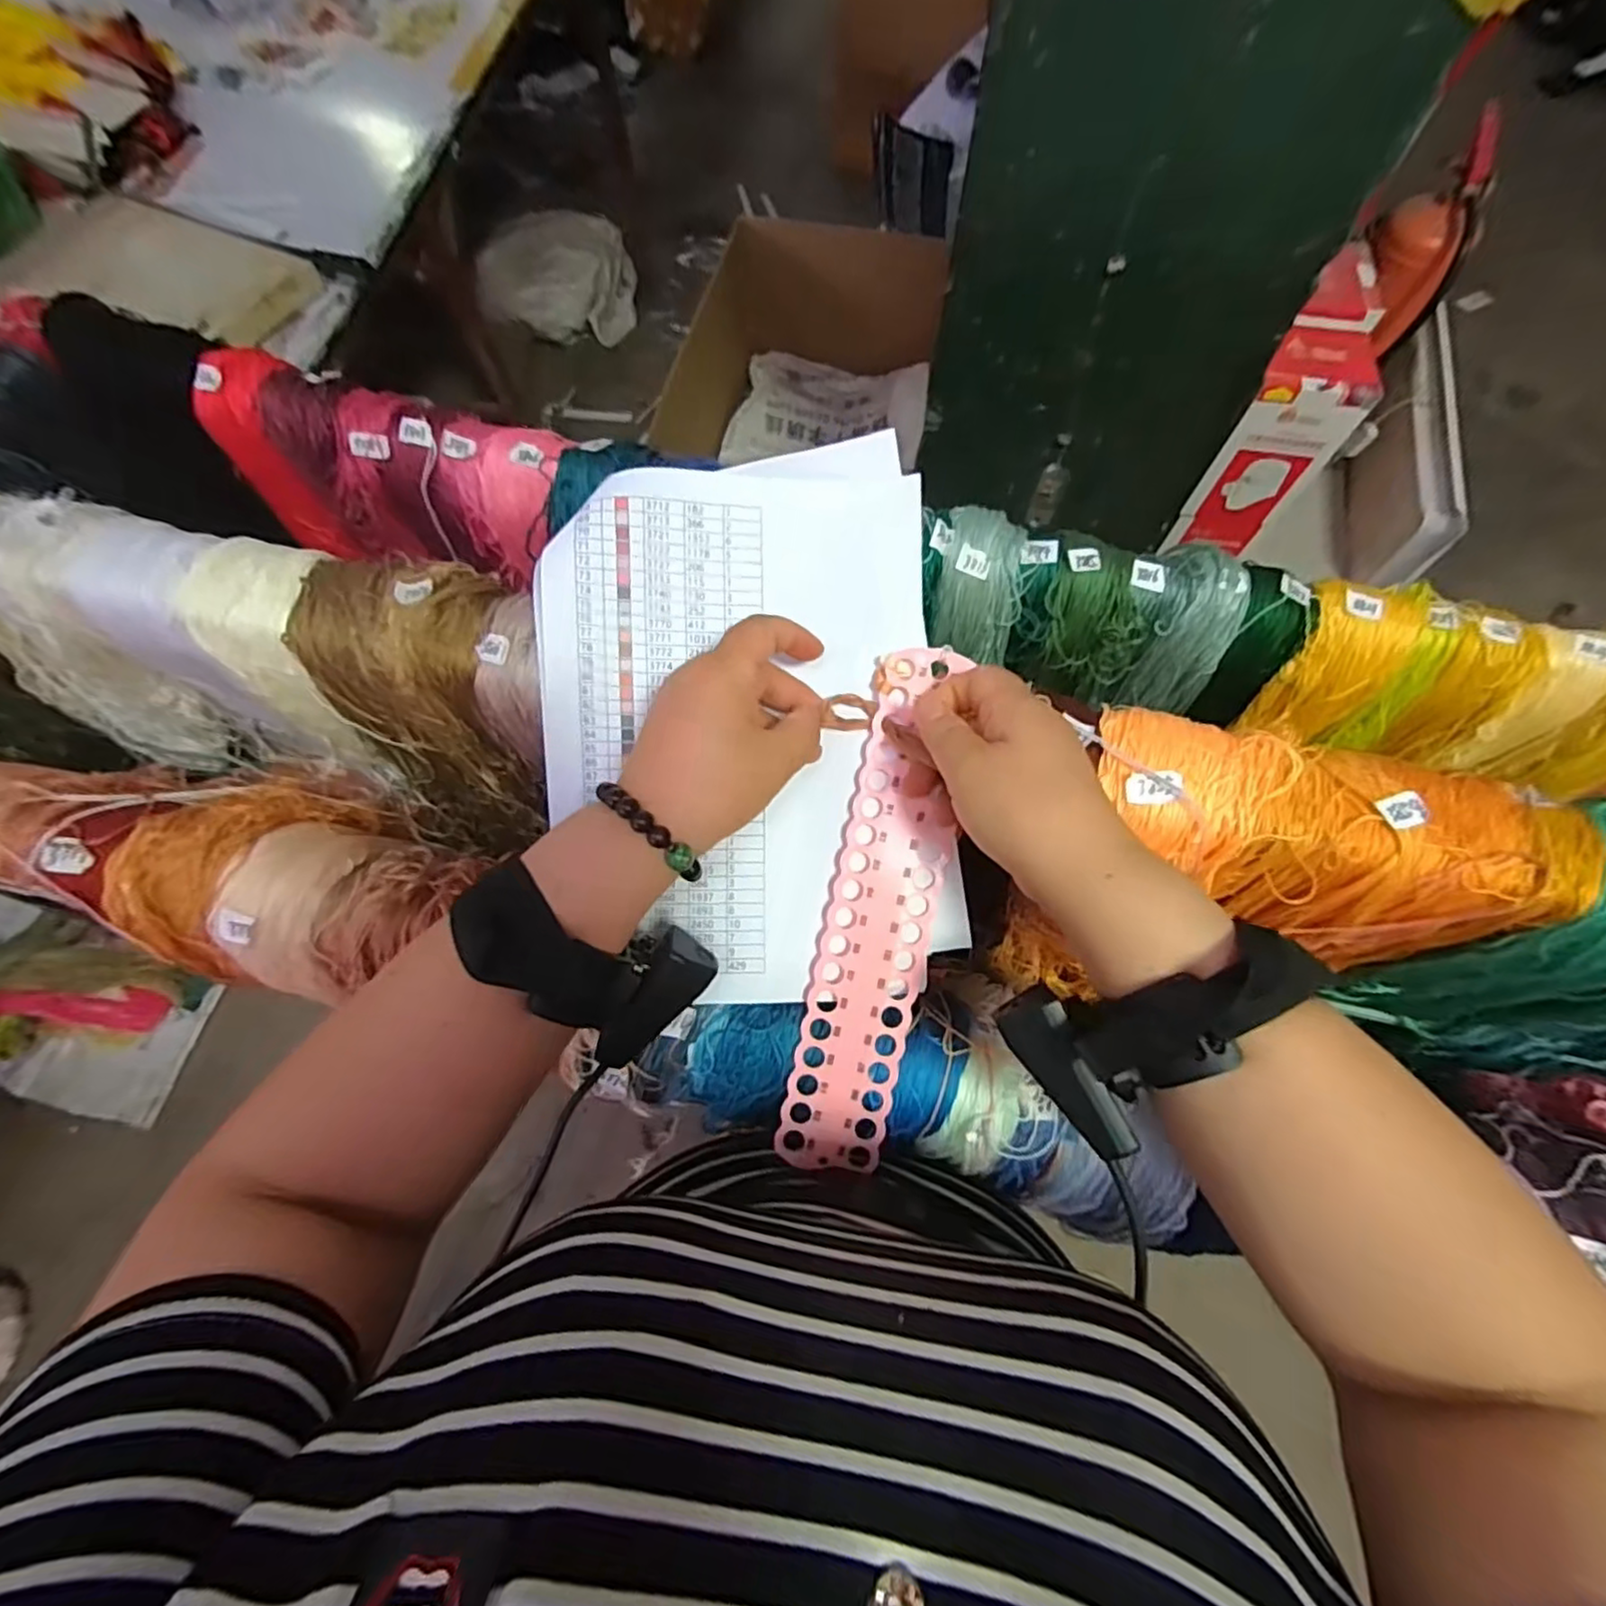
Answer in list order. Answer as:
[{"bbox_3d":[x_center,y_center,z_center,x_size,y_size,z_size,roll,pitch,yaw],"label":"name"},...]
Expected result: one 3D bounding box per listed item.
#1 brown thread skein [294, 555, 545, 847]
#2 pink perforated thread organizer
[{"bbox_3d":[-0.252,-0.067,0.493,0.126,0.192,0.128,5,70,3],"label":"brown thread skein"},{"bbox_3d":[0.042,0.059,0.379,0.062,0.006,0.287,10,89,5],"label":"pink perforated thread organizer"}]

